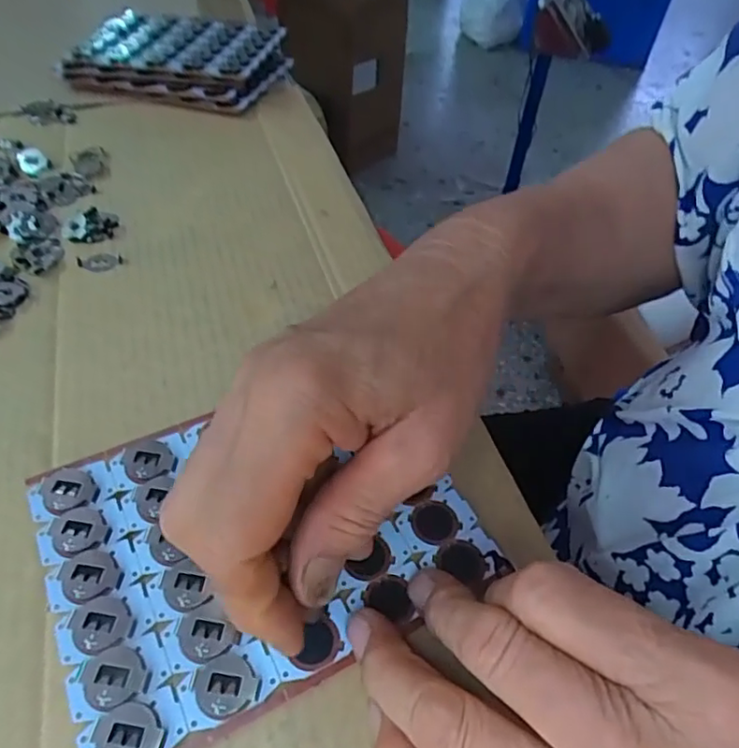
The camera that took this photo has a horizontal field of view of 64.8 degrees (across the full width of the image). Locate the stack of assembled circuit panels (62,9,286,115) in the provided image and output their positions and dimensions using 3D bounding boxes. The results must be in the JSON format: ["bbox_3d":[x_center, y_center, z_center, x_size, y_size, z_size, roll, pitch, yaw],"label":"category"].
[{"bbox_3d":[-0.152,-0.250,0.463,0.150,0.031,0.099,10,49,6],"label":"stack of assembled circuit panels"}]

